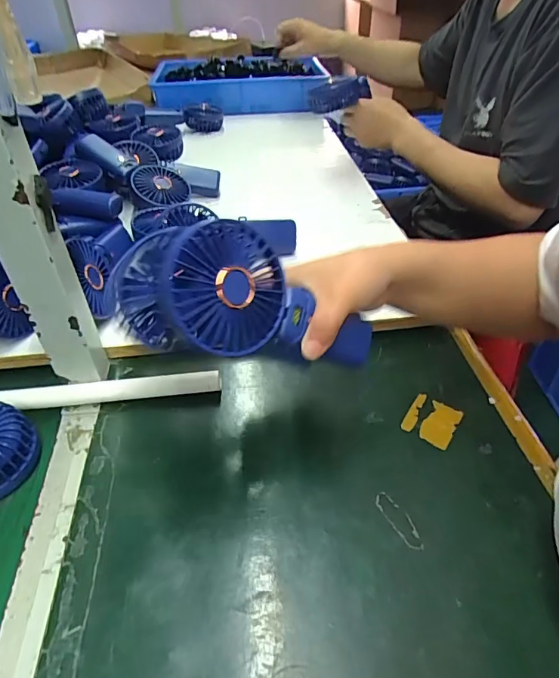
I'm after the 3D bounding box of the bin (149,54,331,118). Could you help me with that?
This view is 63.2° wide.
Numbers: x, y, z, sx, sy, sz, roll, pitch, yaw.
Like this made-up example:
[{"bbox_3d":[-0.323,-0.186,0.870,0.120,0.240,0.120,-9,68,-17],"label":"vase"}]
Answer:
[{"bbox_3d":[-0.098,-0.685,1.211,0.464,0.093,0.306,-9,42,-7],"label":"bin"}]

